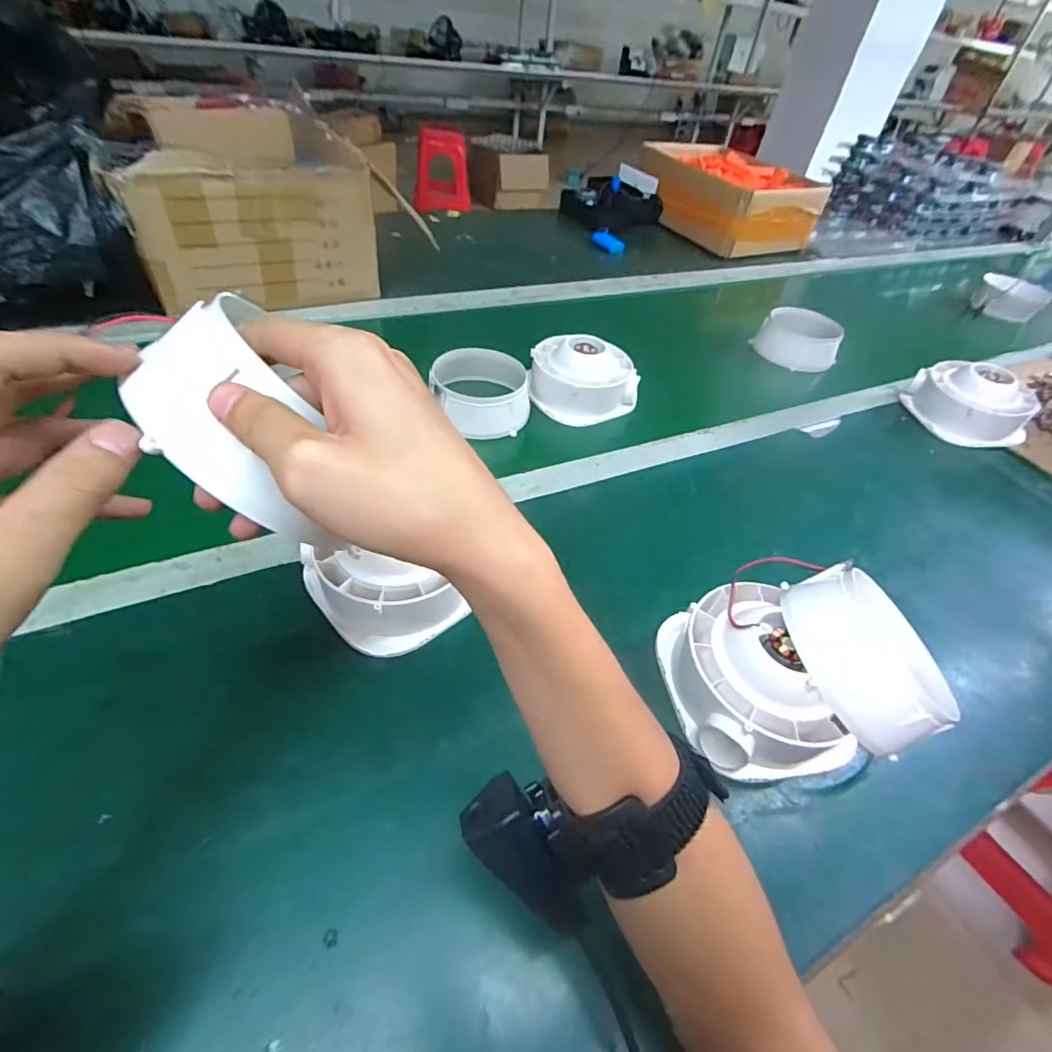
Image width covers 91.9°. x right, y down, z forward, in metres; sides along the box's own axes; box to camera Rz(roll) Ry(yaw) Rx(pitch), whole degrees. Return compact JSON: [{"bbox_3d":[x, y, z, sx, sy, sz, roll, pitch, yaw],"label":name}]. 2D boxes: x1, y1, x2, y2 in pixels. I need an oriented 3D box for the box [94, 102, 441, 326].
[{"bbox_3d":[-0.389,-0.437,0.704,0.291,0.187,0.216,-29,57,-28],"label":"box"}]

